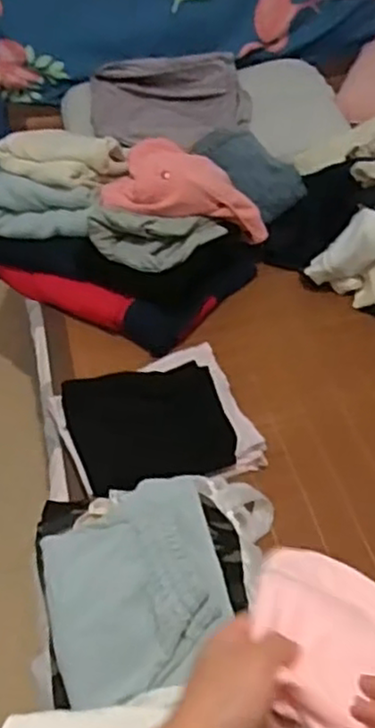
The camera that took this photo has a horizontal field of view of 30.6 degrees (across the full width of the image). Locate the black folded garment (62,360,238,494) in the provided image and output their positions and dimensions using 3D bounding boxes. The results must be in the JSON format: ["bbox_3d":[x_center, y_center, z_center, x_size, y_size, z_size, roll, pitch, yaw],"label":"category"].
[{"bbox_3d":[-0.064,0.094,1.122,0.248,0.021,0.226,-16,56,-14],"label":"black folded garment"}]

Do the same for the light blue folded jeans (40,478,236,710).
[{"bbox_3d":[-0.064,0.246,0.796,0.202,0.054,0.267,-12,48,-5],"label":"light blue folded jeans"}]

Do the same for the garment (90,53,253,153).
[{"bbox_3d":[-0.042,-0.641,1.690,0.407,0.111,0.305,-14,48,-7],"label":"garment"}]

